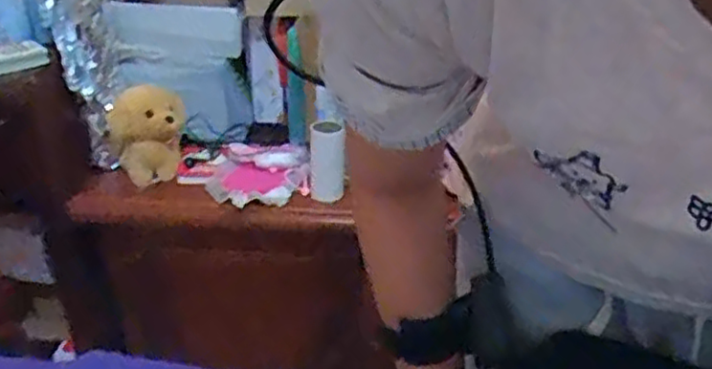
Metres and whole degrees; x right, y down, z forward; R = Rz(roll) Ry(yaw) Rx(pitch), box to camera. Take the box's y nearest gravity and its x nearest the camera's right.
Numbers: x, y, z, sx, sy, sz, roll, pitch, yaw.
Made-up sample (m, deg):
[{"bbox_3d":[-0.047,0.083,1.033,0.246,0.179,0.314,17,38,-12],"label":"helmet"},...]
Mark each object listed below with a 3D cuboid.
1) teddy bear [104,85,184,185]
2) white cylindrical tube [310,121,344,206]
[{"bbox_3d":[-0.279,-0.069,0.928,0.103,0.111,0.076,-12,32,-23],"label":"teddy bear"},{"bbox_3d":[-0.038,-0.033,0.906,0.045,0.102,0.046,1,29,-2],"label":"white cylindrical tube"}]

